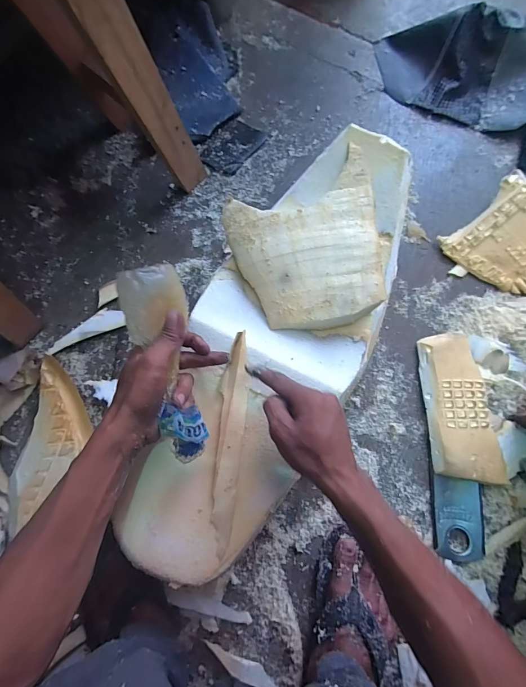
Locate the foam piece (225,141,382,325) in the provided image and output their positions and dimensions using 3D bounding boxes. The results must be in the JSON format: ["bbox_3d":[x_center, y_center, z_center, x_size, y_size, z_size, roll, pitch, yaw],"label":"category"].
[{"bbox_3d":[0.066,-0.133,0.472,0.208,0.044,0.226,-14,79,-3],"label":"foam piece"}]

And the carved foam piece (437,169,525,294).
[{"bbox_3d":[0.456,-0.179,0.615,0.182,0.024,0.191,-42,85,7],"label":"carved foam piece"}]

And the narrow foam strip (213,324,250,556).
[{"bbox_3d":[-0.040,0.116,0.419,0.033,0.015,0.254,4,80,1],"label":"narrow foam strip"}]

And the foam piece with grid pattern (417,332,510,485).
[{"bbox_3d":[0.319,0.101,0.553,0.099,0.027,0.233,-3,77,0],"label":"foam piece with grid pattern"}]

